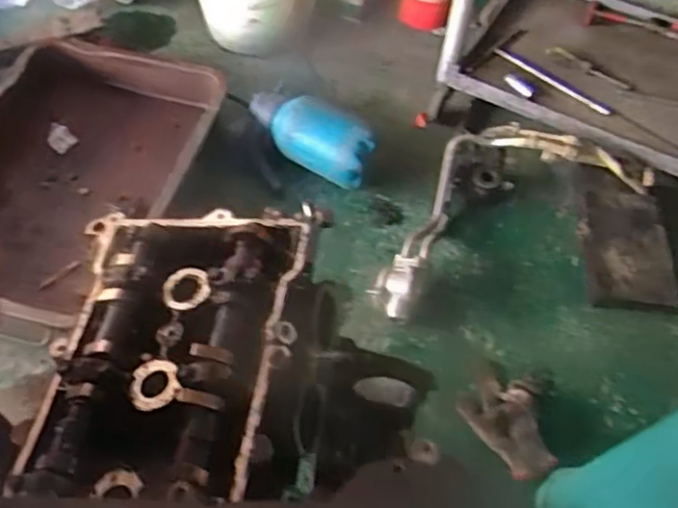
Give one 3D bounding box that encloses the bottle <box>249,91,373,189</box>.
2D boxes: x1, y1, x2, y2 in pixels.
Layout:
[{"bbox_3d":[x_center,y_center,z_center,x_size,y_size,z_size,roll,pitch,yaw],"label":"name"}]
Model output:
[{"bbox_3d":[-0.055,-0.232,1.273,0.275,0.124,0.106,37,61,20],"label":"bottle"}]

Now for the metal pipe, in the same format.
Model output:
[{"bbox_3d":[0.282,-0.115,1.222,0.589,0.095,0.264,-25,60,-19],"label":"metal pipe"}]

